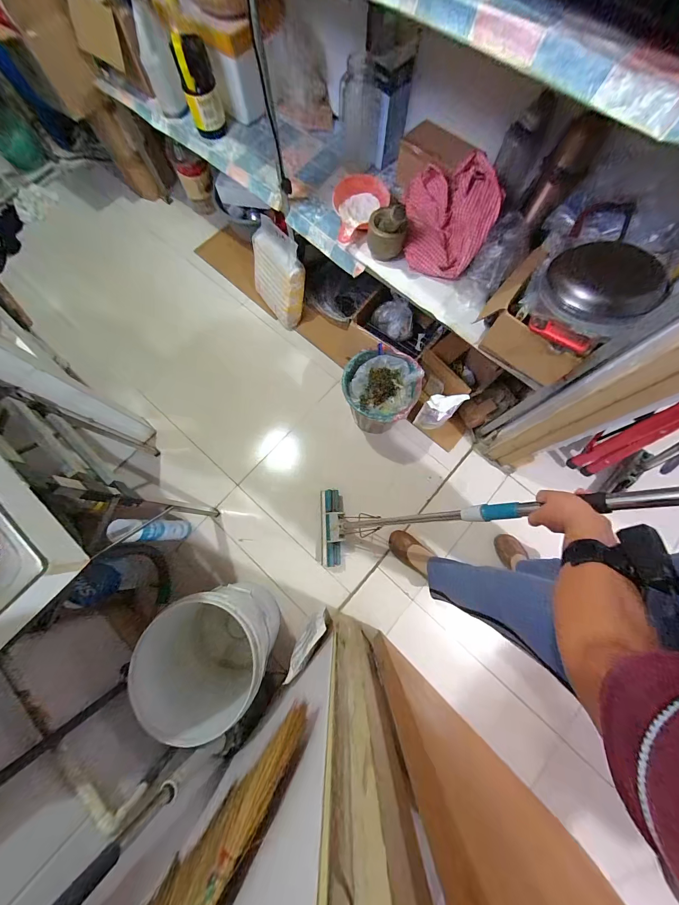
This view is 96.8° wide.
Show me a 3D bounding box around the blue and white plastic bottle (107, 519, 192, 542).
[{"bbox_3d":[-0.575,0.248,0.965,0.072,0.355,0.065,-1,75,0],"label":"blue and white plastic bottle"}]

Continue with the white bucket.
[{"bbox_3d":[-0.358,0.557,0.886,0.311,0.343,0.307,0,75,1],"label":"white bucket"}]

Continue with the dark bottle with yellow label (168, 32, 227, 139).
[{"bbox_3d":[-0.433,-1.126,0.938,0.097,0.214,0.108,-22,76,-5],"label":"dark bottle with yellow label"}]

